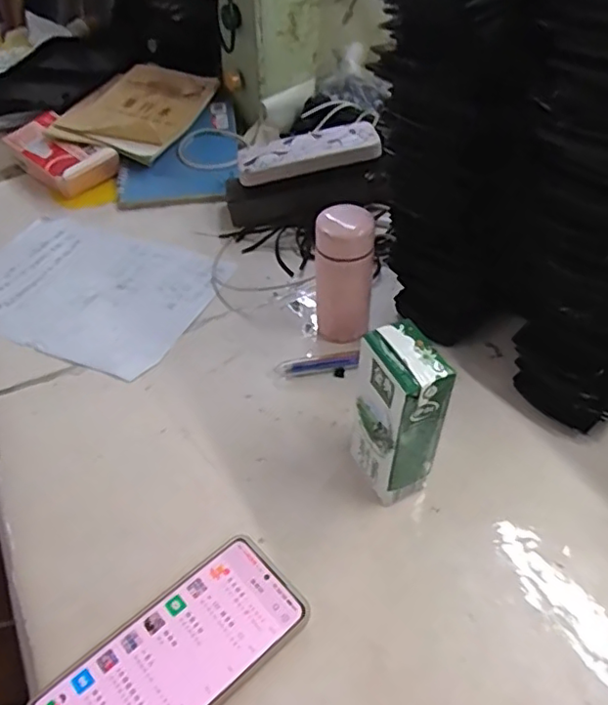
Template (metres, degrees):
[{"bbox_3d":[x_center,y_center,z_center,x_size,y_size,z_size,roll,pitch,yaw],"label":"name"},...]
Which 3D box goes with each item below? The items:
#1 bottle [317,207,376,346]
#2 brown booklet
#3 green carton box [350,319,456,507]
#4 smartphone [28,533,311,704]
[{"bbox_3d":[0.037,-0.068,0.545,0.049,0.121,0.058,1,46,4],"label":"bottle"},{"bbox_3d":[-0.235,-0.338,0.823,0.174,0.026,0.202,18,56,13],"label":"brown booklet"},{"bbox_3d":[0.064,0.047,0.417,0.043,0.134,0.060,-19,48,-16],"label":"green carton box"},{"bbox_3d":[-0.080,0.190,0.369,0.162,0.009,0.078,-34,53,-27],"label":"smartphone"}]

